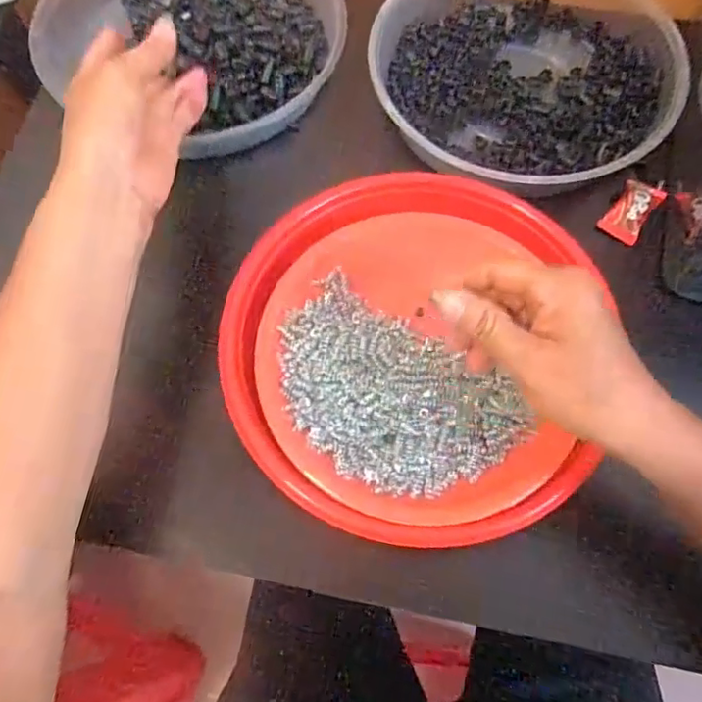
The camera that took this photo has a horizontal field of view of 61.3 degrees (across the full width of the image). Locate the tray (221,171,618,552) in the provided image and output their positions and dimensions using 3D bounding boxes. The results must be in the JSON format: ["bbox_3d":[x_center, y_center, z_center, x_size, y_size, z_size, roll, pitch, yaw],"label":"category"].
[{"bbox_3d":[0.035,-0.007,0.370,0.216,0.023,0.238,3,68,2],"label":"tray"}]

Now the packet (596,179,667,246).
[{"bbox_3d":[0.200,-0.100,0.419,0.027,0.011,0.048,34,72,14],"label":"packet"}]

